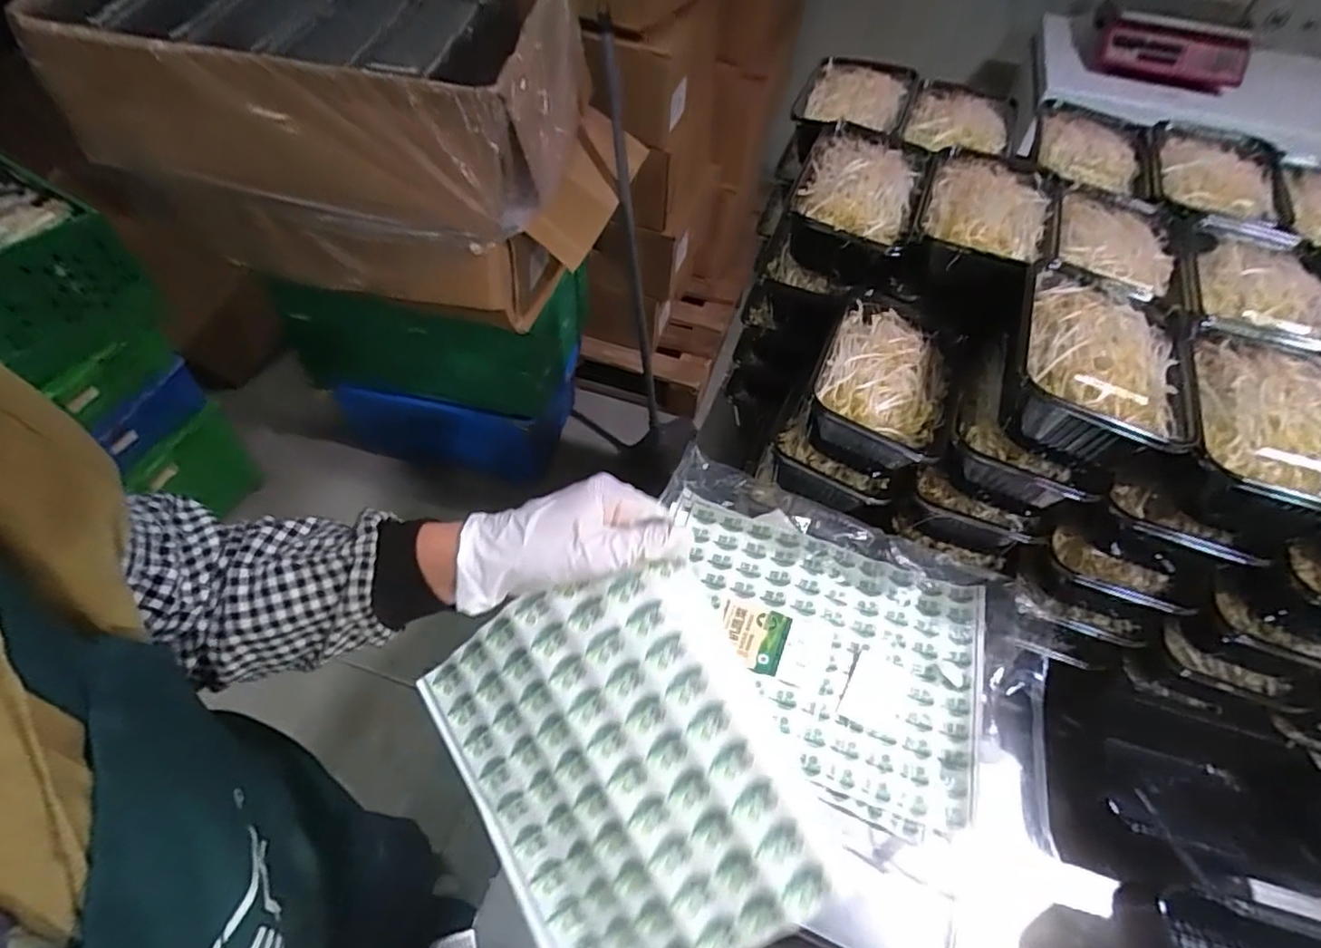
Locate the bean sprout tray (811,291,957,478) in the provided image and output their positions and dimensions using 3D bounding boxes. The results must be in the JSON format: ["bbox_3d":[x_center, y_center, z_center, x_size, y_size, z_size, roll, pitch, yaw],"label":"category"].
[{"bbox_3d":[0.201,-0.079,0.578,0.112,0.069,0.188,22,55,11],"label":"bean sprout tray"}]

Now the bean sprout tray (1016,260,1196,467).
[{"bbox_3d":[0.336,-0.081,0.492,0.125,0.056,0.164,22,55,11],"label":"bean sprout tray"}]

